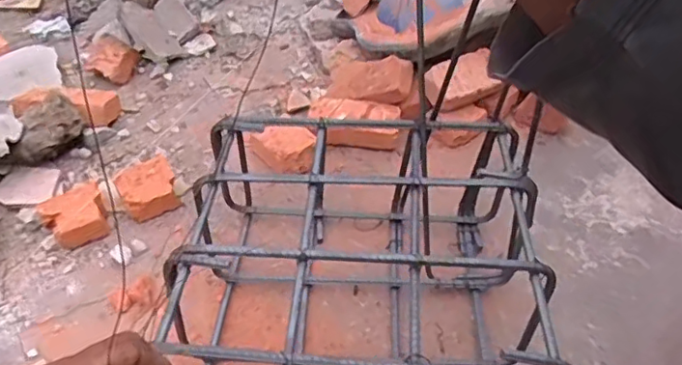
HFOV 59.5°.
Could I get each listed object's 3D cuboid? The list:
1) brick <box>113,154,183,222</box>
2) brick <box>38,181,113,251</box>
[{"bbox_3d":[-0.300,0.011,0.931,0.086,0.049,0.084,-21,48,-19],"label":"brick"},{"bbox_3d":[-0.391,0.048,0.878,0.088,0.048,0.092,-24,51,-25],"label":"brick"}]

